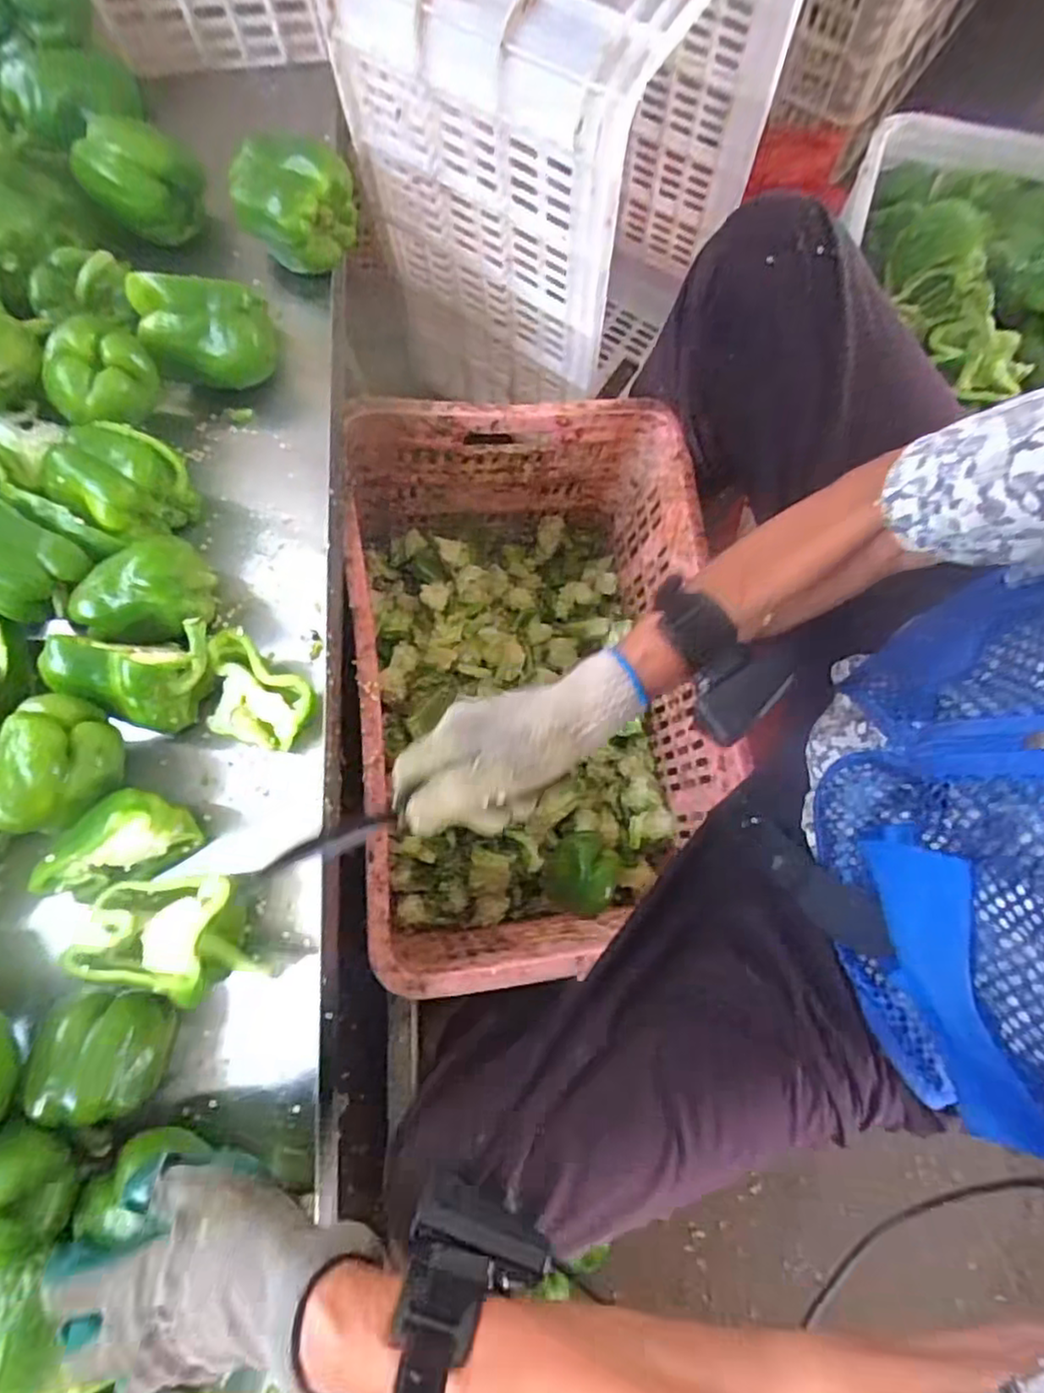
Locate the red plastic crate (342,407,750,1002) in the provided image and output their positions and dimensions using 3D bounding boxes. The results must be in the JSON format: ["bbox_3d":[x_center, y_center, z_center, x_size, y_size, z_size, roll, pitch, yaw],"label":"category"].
[{"bbox_3d":[0.010,-0.006,0.695,0.343,0.269,0.502,-8,77,0],"label":"red plastic crate"}]

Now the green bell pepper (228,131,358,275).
[{"bbox_3d":[-0.188,-0.409,0.562,0.079,0.071,0.085,0,77,1],"label":"green bell pepper"}]

